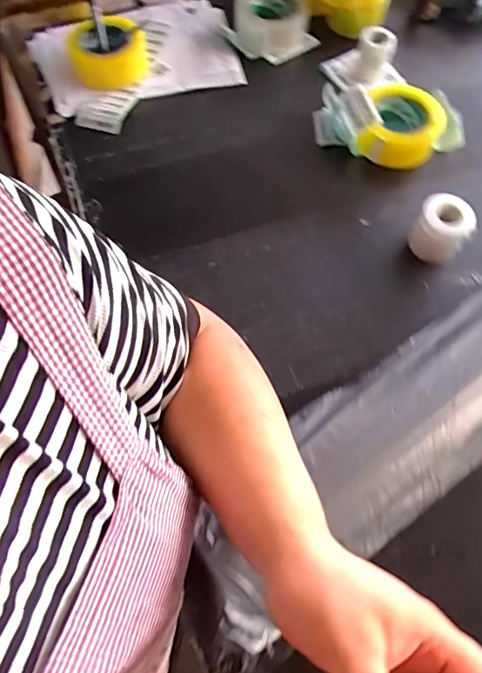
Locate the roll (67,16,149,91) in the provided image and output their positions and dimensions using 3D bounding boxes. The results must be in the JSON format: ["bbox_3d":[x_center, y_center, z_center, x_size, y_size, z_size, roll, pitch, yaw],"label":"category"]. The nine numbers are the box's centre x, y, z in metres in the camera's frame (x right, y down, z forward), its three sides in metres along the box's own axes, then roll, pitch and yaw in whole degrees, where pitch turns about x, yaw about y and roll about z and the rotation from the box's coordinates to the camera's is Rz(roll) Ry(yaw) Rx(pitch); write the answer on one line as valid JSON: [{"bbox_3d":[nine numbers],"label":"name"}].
[{"bbox_3d":[-0.220,-0.467,0.811,0.123,0.054,0.122,0,63,0],"label":"roll"}]

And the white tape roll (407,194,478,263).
[{"bbox_3d":[0.269,-0.143,0.654,0.073,0.071,0.066,23,67,8],"label":"white tape roll"}]

